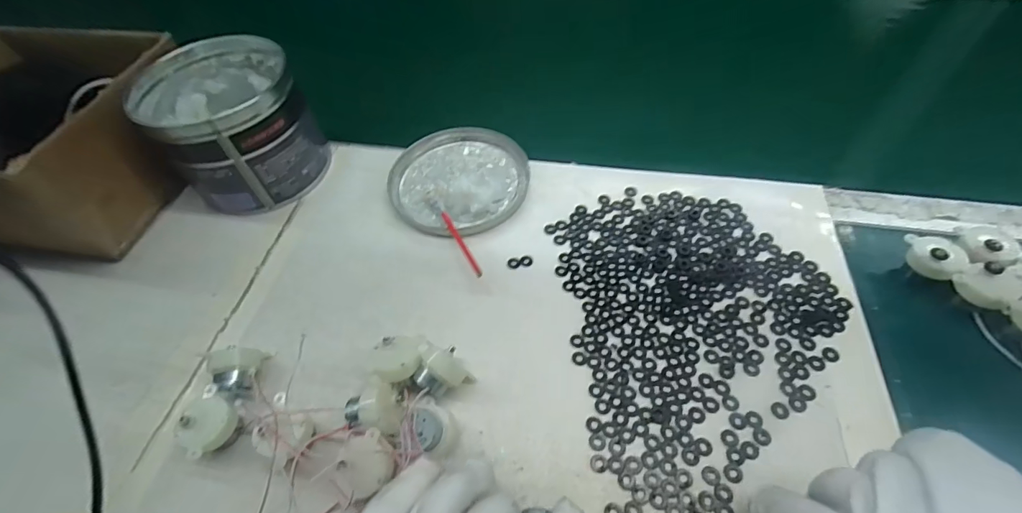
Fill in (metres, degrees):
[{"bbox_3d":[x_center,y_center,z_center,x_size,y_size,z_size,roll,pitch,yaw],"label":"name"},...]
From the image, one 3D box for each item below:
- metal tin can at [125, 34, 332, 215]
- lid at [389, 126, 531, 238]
[{"bbox_3d":[-0.252,-0.120,0.414,0.121,0.108,0.134,-32,57,-19],"label":"metal tin can"},{"bbox_3d":[-0.049,-0.080,0.428,0.127,0.022,0.132,-2,53,2],"label":"lid"}]

